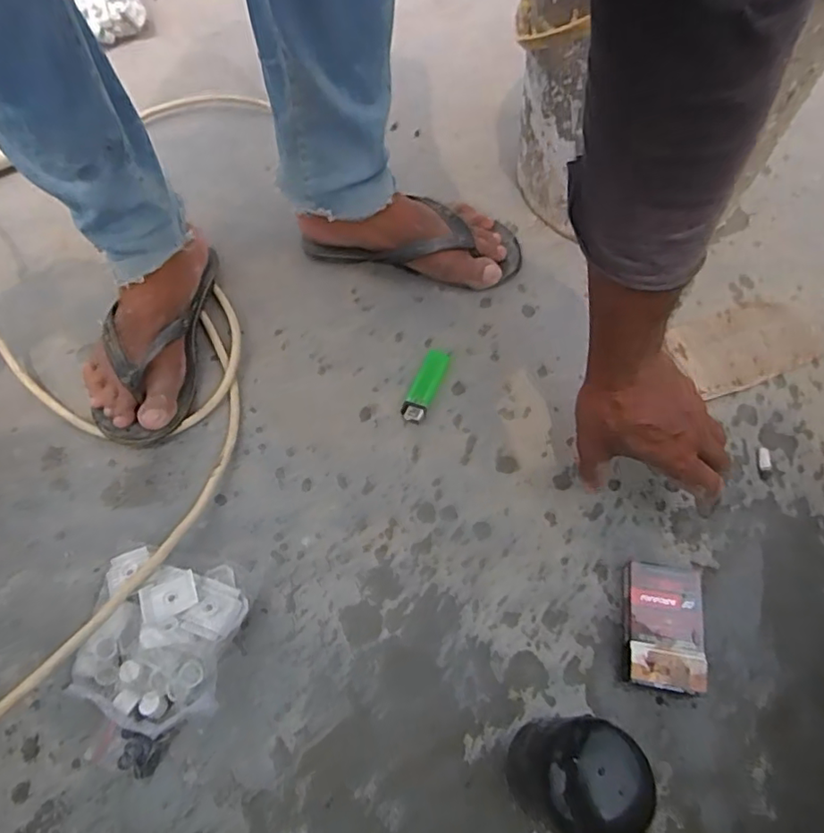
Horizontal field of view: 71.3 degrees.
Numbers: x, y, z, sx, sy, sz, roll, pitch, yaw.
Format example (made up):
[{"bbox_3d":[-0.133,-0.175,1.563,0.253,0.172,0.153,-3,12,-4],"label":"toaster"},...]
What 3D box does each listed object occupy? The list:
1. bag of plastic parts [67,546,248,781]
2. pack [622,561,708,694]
[{"bbox_3d":[-0.209,0.194,0.460,0.123,0.045,0.153,9,63,5],"label":"bag of plastic parts"},{"bbox_3d":[0.202,0.169,0.465,0.058,0.030,0.095,9,64,6],"label":"pack"}]

